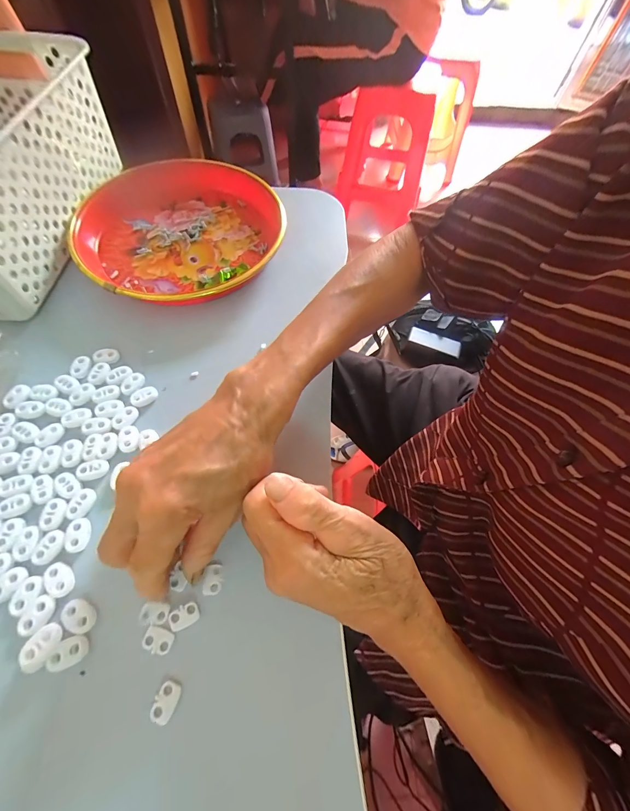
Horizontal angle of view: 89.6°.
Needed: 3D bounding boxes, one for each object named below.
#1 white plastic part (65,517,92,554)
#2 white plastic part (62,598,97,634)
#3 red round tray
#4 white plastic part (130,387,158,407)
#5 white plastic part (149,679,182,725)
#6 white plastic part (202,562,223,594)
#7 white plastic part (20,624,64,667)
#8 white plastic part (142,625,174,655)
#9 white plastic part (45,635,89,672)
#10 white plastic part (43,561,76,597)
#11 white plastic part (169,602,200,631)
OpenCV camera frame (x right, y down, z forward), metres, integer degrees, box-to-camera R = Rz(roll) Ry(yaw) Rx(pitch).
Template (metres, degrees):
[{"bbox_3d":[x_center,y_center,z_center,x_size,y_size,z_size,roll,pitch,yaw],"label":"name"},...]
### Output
[{"bbox_3d":[-0.165,0.090,0.220,0.015,0.004,0.022,-15,64,-11],"label":"white plastic part"},{"bbox_3d":[-0.148,0.132,0.199,0.022,0.005,0.014,27,64,11],"label":"white plastic part"},{"bbox_3d":[-0.140,-0.190,0.342,0.200,0.044,0.210,1,62,-3],"label":"red round tray"},{"bbox_3d":[-0.147,-0.008,0.272,0.022,0.004,0.015,-30,68,-17],"label":"white plastic part"},{"bbox_3d":[-0.086,0.170,0.181,0.013,0.004,0.018,22,63,8],"label":"white plastic part"},{"bbox_3d":[-0.068,0.116,0.213,0.011,0.004,0.019,5,62,-1],"label":"white plastic part"},{"bbox_3d":[-0.161,0.140,0.186,0.020,0.007,0.015,-35,69,-19],"label":"white plastic part"},{"bbox_3d":[-0.097,0.145,0.195,0.018,0.004,0.012,16,62,5],"label":"white plastic part"},{"bbox_3d":[-0.148,0.148,0.189,0.022,0.005,0.015,-17,65,-12],"label":"white plastic part"},{"bbox_3d":[-0.168,0.114,0.207,0.015,0.004,0.022,-32,68,-18],"label":"white plastic part"},{"bbox_3d":[-0.084,0.134,0.201,0.018,0.004,0.012,-17,65,-12],"label":"white plastic part"}]

